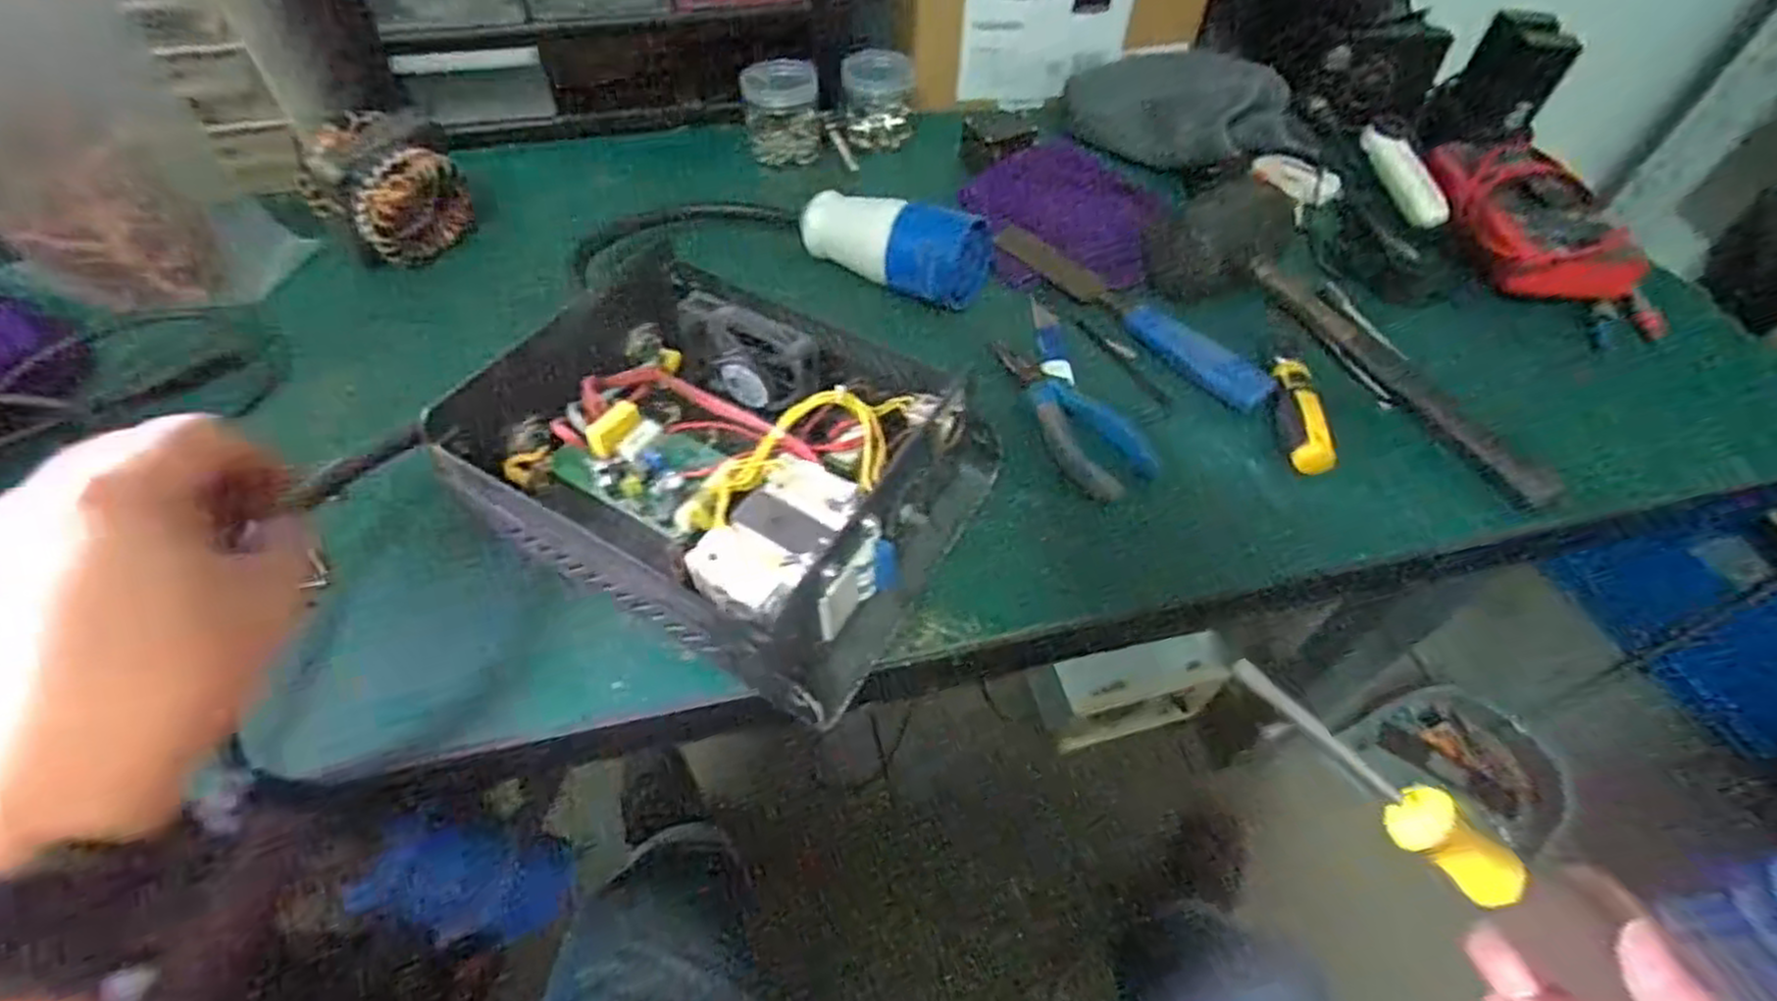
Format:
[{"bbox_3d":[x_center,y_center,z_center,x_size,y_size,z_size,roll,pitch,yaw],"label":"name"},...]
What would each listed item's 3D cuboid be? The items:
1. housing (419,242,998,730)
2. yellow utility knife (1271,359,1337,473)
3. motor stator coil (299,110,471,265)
[{"bbox_3d":[-0.075,-0.019,0.392,0.212,0.089,0.178,26,56,18],"label":"housing"},{"bbox_3d":[0.253,-0.060,0.469,0.025,0.015,0.097,5,52,2],"label":"yellow utility knife"},{"bbox_3d":[-0.354,-0.219,0.538,0.062,0.083,0.082,18,54,12],"label":"motor stator coil"}]

